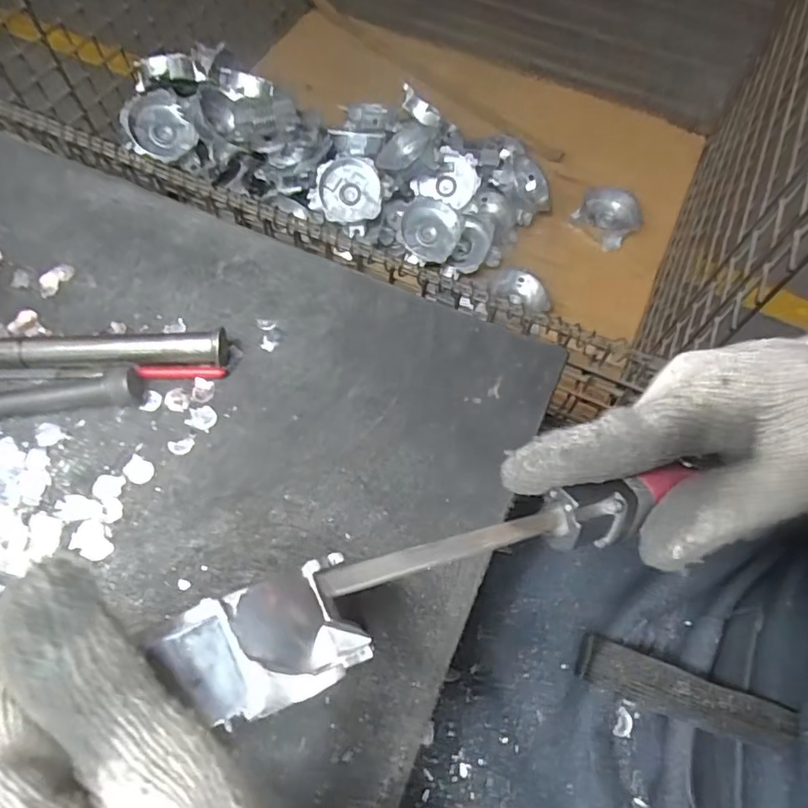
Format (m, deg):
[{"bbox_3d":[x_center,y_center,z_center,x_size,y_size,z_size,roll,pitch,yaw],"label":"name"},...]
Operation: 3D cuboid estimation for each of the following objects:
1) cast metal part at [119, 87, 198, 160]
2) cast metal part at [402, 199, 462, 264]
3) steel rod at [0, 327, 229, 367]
[{"bbox_3d":[-0.479,-0.541,1.102,0.123,0.062,0.124,0,65,-1],"label":"cast metal part"},{"bbox_3d":[0.053,-0.348,1.138,0.116,0.029,0.116,-1,98,-4],"label":"cast metal part"},{"bbox_3d":[-0.209,-0.034,0.375,0.182,0.021,0.019,-2,65,-1],"label":"steel rod"}]

